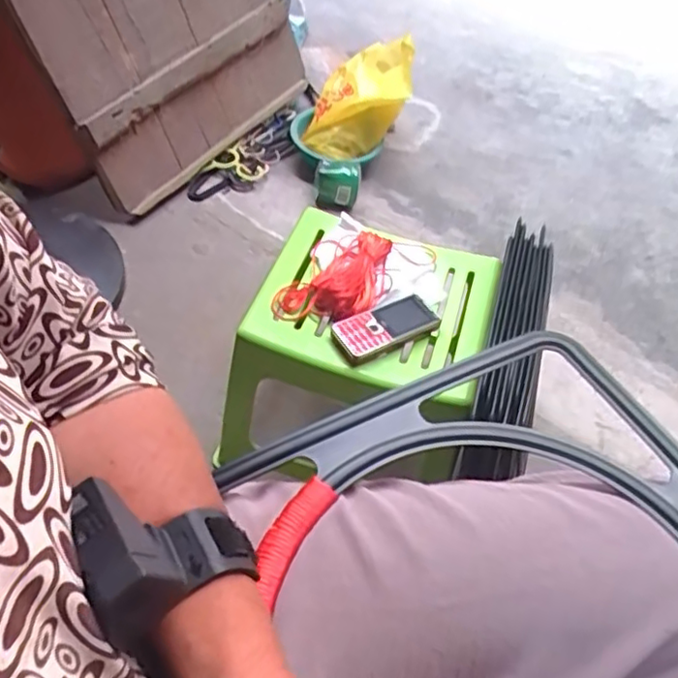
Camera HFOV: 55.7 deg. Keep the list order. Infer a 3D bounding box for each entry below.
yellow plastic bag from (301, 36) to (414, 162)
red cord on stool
[{"bbox_3d":[0.068,-0.619,1.649,0.223,0.179,0.440,13,51,4],"label":"yellow plastic bag"},{"bbox_3d":[0.009,-0.074,0.813,0.092,0.031,0.193,37,57,21],"label":"red cord on stool"}]

